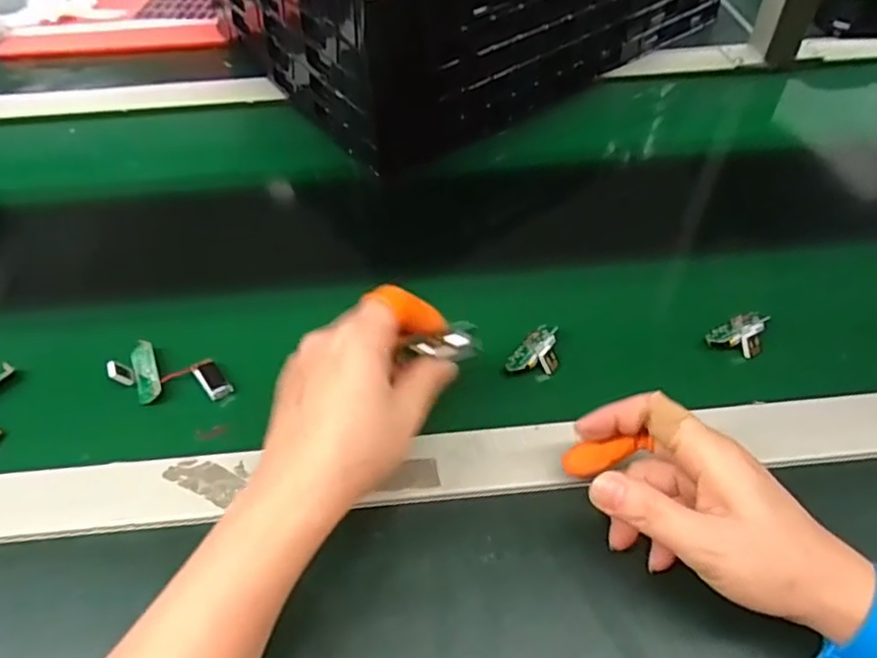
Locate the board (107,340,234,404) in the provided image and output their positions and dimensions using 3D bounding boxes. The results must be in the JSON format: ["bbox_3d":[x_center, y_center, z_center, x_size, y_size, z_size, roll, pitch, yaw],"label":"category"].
[{"bbox_3d":[-0.173,0.031,0.415,0.074,0.021,0.039,12,51,12],"label":"board"}]

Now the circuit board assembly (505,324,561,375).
[{"bbox_3d":[0.067,0.018,0.428,0.027,0.013,0.044,32,57,26],"label":"circuit board assembly"}]

